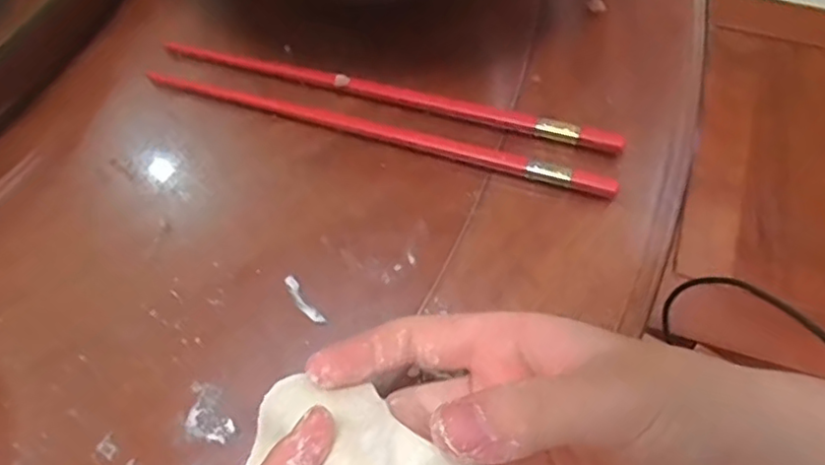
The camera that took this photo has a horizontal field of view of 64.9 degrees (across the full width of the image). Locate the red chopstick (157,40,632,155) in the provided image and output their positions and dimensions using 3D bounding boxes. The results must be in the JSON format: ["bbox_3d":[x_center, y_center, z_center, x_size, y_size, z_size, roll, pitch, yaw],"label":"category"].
[{"bbox_3d":[-0.013,-0.068,0.309,0.223,0.008,0.009,15,66,8],"label":"red chopstick"}]

